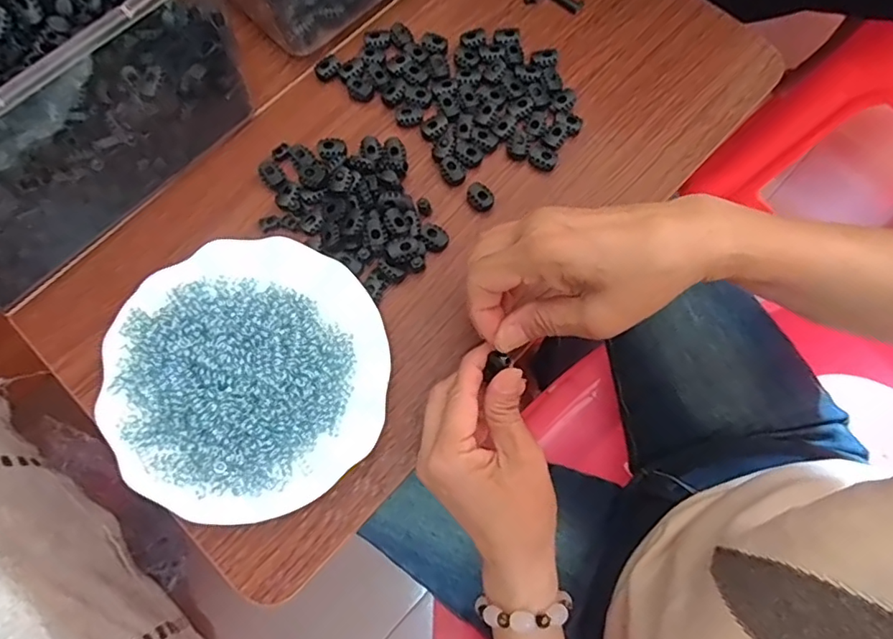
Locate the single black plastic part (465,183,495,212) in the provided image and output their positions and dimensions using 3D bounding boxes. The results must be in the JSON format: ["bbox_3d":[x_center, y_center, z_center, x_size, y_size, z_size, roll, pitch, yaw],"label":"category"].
[{"bbox_3d":[0.026,-0.095,0.414,0.018,0.010,0.023,-39,78,-11],"label":"single black plastic part"}]

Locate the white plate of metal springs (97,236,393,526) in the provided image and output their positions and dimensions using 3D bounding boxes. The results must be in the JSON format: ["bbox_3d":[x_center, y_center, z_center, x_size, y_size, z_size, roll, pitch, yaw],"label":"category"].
[{"bbox_3d":[-0.130,0.034,0.357,0.179,0.025,0.177,0,74,-1],"label":"white plate of metal springs"}]

